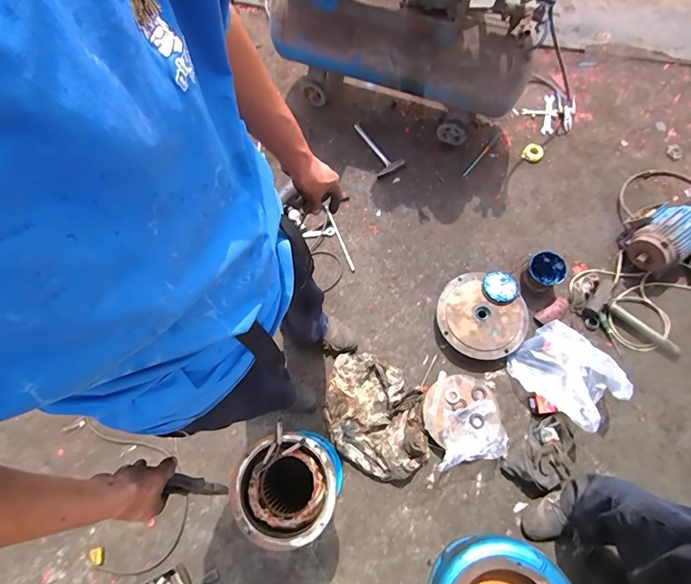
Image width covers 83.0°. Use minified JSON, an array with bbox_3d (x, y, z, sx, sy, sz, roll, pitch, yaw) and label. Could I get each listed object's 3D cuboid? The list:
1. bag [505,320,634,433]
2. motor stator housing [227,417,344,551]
[{"bbox_3d":[0.704,0.252,1.235,0.255,0.141,0.289,-38,76,-8],"label":"bag"},{"bbox_3d":[-0.141,0.512,1.074,0.251,0.289,0.252,29,77,10],"label":"motor stator housing"}]

